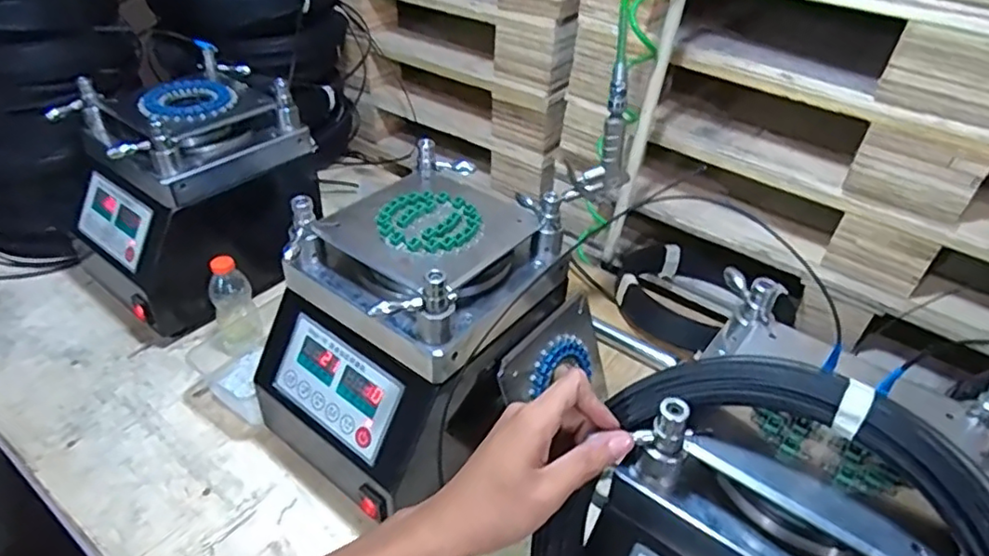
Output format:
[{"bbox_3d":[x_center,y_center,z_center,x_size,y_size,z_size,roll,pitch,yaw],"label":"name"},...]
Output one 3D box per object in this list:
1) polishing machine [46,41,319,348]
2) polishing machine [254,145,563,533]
[{"bbox_3d":[-0.429,-0.128,0.890,0.255,0.270,0.301,32,47,31],"label":"polishing machine"},{"bbox_3d":[-0.090,0.058,0.675,0.217,0.280,0.271,27,45,28],"label":"polishing machine"}]

